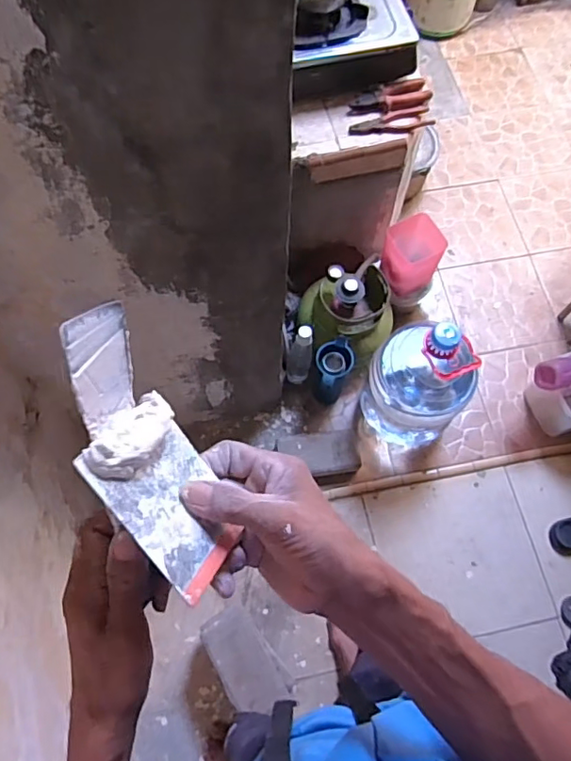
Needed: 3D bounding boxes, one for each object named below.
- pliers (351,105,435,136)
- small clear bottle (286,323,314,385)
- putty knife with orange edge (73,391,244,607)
[{"bbox_3d":[0.244,-0.591,1.266,0.193,0.022,0.054,-9,68,-5],"label":"pliers"},{"bbox_3d":[0.036,-0.063,1.449,0.062,0.280,0.057,5,68,1],"label":"small clear bottle"},{"bbox_3d":[-0.065,0.064,0.325,0.105,0.015,0.077,61,31,-11],"label":"putty knife with orange edge"}]

